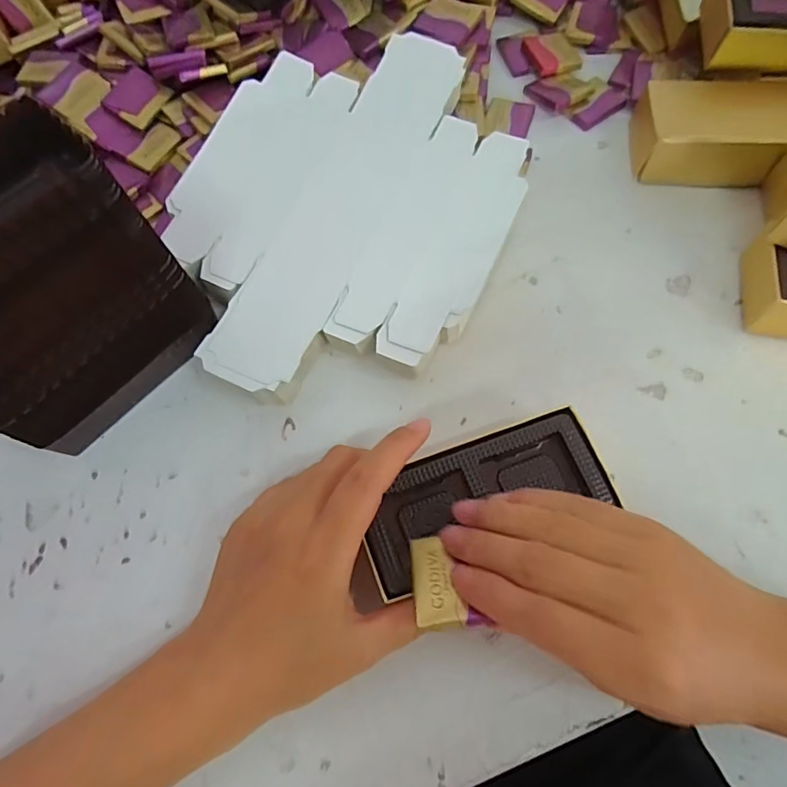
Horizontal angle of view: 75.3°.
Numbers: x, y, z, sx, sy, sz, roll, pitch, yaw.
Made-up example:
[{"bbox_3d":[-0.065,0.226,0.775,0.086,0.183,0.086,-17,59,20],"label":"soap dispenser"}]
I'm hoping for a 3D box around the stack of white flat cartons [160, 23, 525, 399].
[{"bbox_3d":[-0.027,-0.115,0.311,0.188,0.029,0.250,21,73,9],"label":"stack of white flat cartons"}]

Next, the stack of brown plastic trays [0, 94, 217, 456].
[{"bbox_3d":[-0.162,-0.040,0.240,0.065,0.130,0.118,39,75,17],"label":"stack of brown plastic trays"}]

